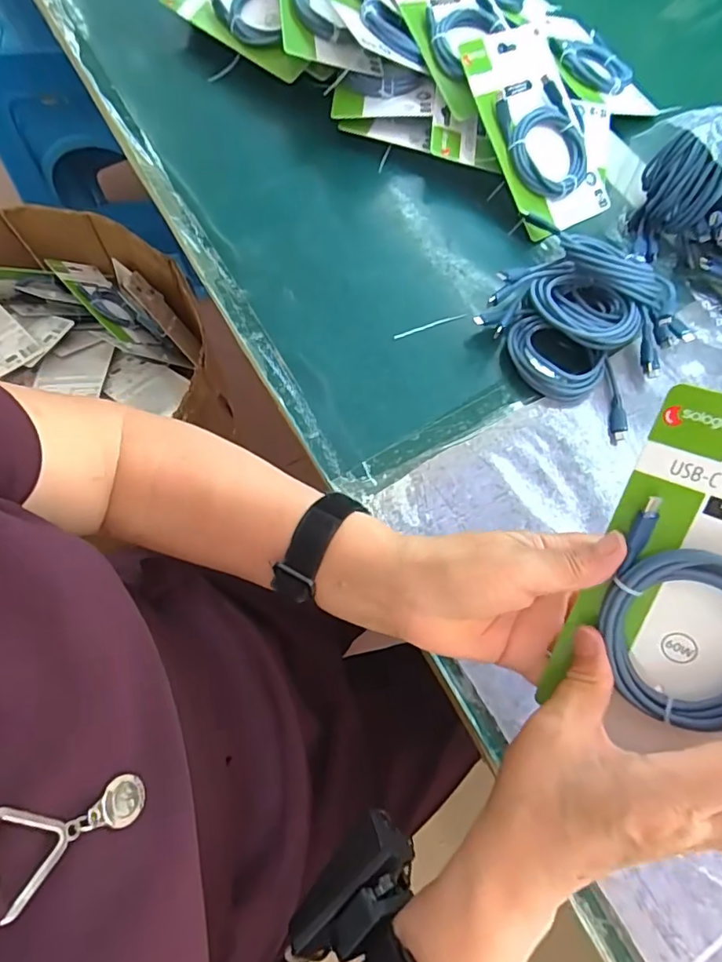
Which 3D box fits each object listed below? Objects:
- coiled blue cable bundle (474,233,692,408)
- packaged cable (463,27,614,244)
[{"bbox_3d":[0.187,-0.131,0.423,0.139,0.047,0.122,-34,74,-13],"label":"coiled blue cable bundle"},{"bbox_3d":[0.161,-0.322,0.476,0.100,0.019,0.177,-30,101,-14],"label":"packaged cable"}]

